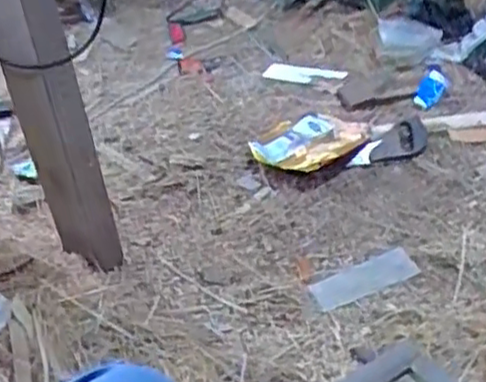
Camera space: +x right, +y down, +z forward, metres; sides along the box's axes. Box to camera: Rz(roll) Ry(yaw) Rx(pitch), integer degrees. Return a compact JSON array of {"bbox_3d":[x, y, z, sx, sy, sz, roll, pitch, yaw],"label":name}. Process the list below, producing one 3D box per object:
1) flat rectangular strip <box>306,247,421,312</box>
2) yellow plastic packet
[{"bbox_3d":[0.228,0.166,1.303,0.210,0.008,0.078,-21,40,-19],"label":"flat rectangular strip"},{"bbox_3d":[0.158,-0.130,1.670,0.291,0.053,0.224,-26,42,-24],"label":"yellow plastic packet"}]

